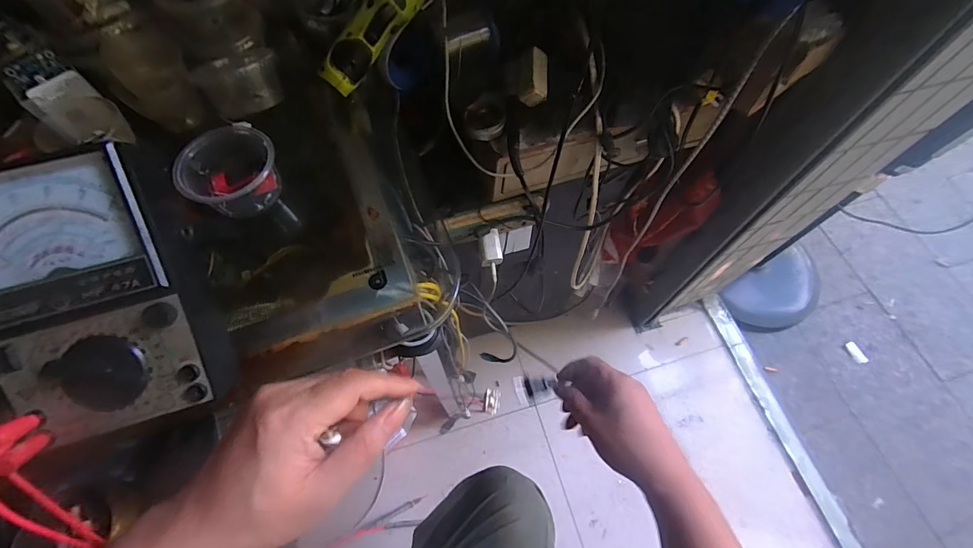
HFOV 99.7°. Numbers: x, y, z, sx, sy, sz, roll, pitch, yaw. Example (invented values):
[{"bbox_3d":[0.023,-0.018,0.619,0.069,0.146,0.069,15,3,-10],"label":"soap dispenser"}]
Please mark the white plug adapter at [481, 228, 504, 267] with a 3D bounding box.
[{"bbox_3d":[0.004,-0.034,0.552,0.028,0.024,0.045,-8,87,-19],"label":"white plug adapter"}]

